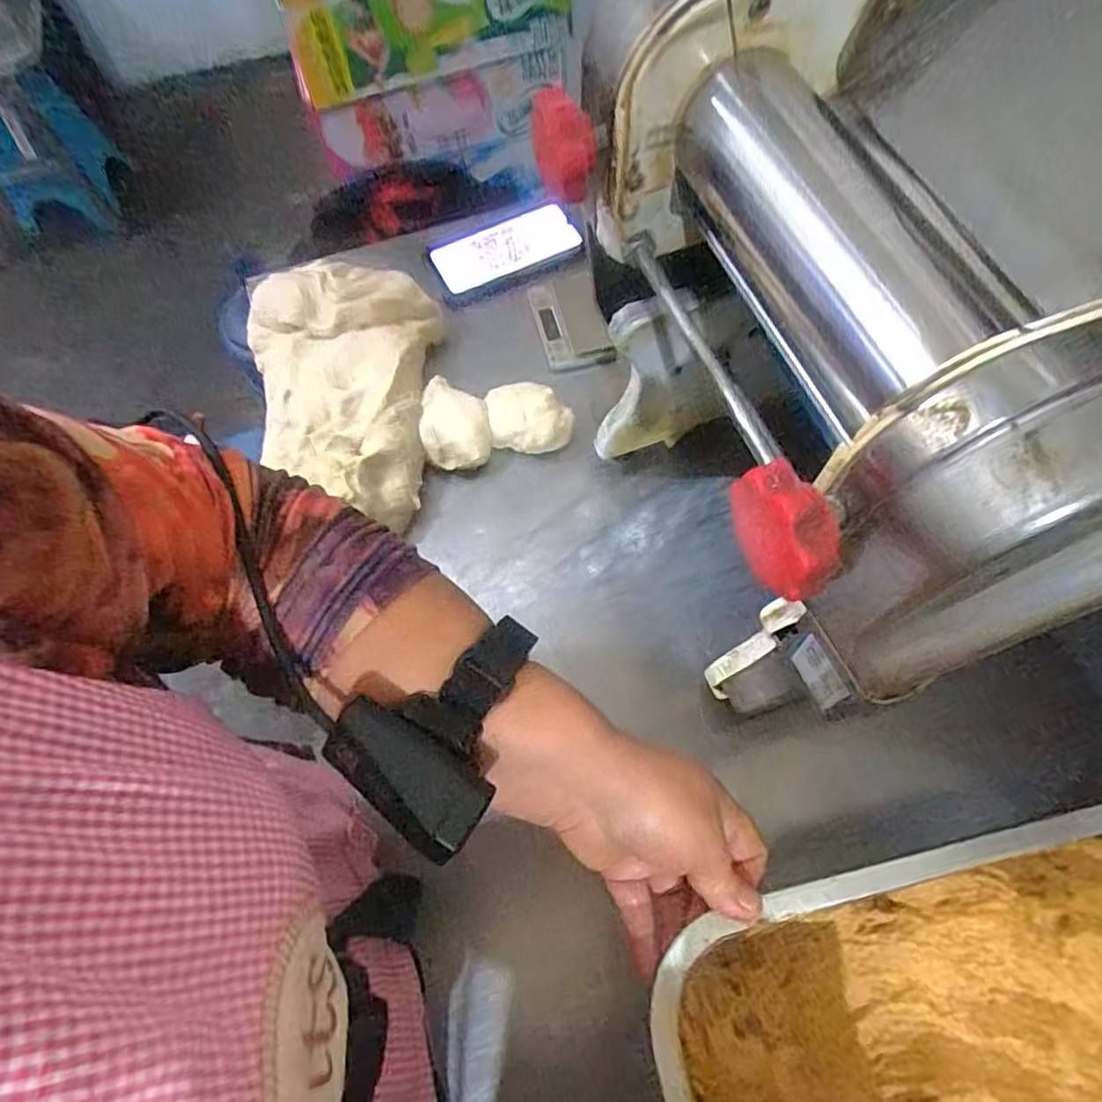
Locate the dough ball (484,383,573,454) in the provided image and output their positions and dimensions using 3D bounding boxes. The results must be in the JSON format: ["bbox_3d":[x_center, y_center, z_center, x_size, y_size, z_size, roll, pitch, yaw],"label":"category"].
[{"bbox_3d":[-0.020,-0.123,0.593,0.081,0.045,0.059,4,66,2],"label":"dough ball"}]

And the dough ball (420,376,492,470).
[{"bbox_3d":[-0.088,-0.118,0.580,0.059,0.044,0.088,-9,67,-4],"label":"dough ball"}]

